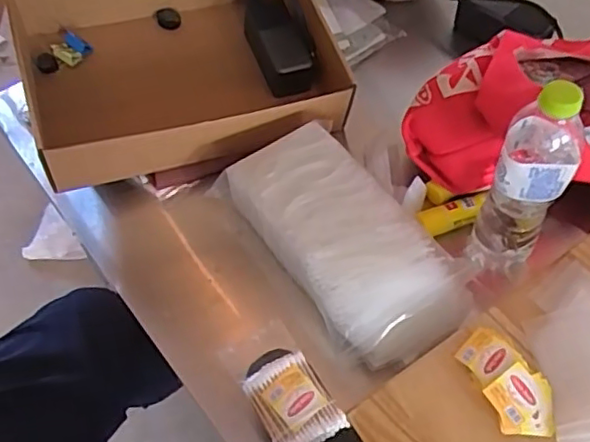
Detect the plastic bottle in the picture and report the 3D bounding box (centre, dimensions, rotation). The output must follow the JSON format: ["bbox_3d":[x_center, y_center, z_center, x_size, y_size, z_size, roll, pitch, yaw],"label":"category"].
[{"bbox_3d":[0.216,-0.031,0.578,0.066,0.230,0.078,22,58,18],"label":"plastic bottle"}]

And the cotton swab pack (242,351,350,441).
[{"bbox_3d":[-0.001,0.154,0.516,0.058,0.021,0.076,-29,59,-15],"label":"cotton swab pack"}]

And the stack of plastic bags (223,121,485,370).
[{"bbox_3d":[0.049,0.016,0.628,0.139,0.047,0.268,-33,59,-19],"label":"stack of plastic bags"}]

